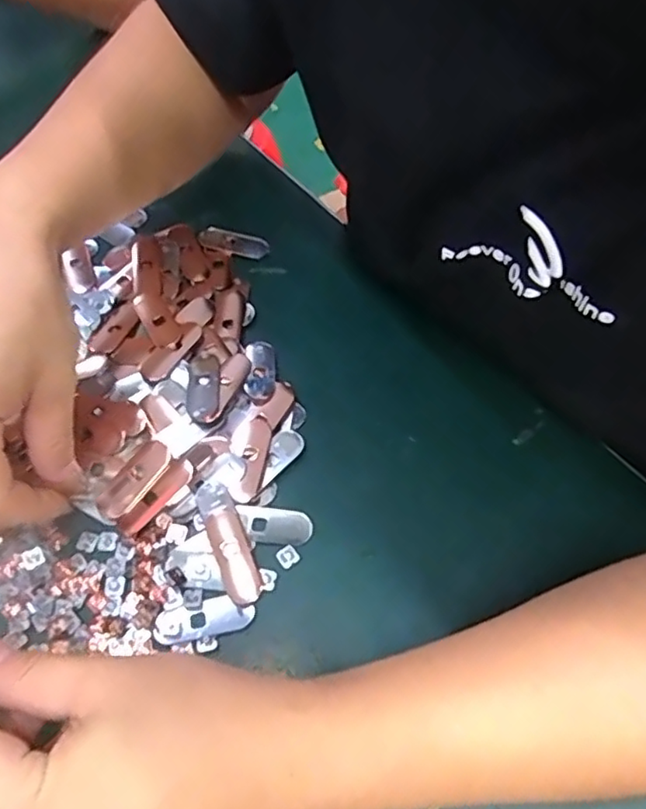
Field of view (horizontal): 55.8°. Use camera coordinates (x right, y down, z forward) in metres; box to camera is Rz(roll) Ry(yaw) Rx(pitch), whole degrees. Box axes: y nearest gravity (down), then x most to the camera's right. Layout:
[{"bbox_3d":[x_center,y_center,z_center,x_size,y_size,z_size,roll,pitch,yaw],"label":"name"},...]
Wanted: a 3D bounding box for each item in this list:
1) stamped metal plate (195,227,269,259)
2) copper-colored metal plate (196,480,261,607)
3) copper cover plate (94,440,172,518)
[{"bbox_3d":[-0.065,-0.118,0.442,0.051,0.004,0.019,15,66,0],"label":"stamped metal plate"},{"bbox_3d":[-0.050,0.073,0.327,0.018,0.006,0.067,-20,61,-10],"label":"copper-colored metal plate"},{"bbox_3d":[-0.106,0.043,0.345,0.020,0.008,0.049,34,66,20],"label":"copper cover plate"}]

